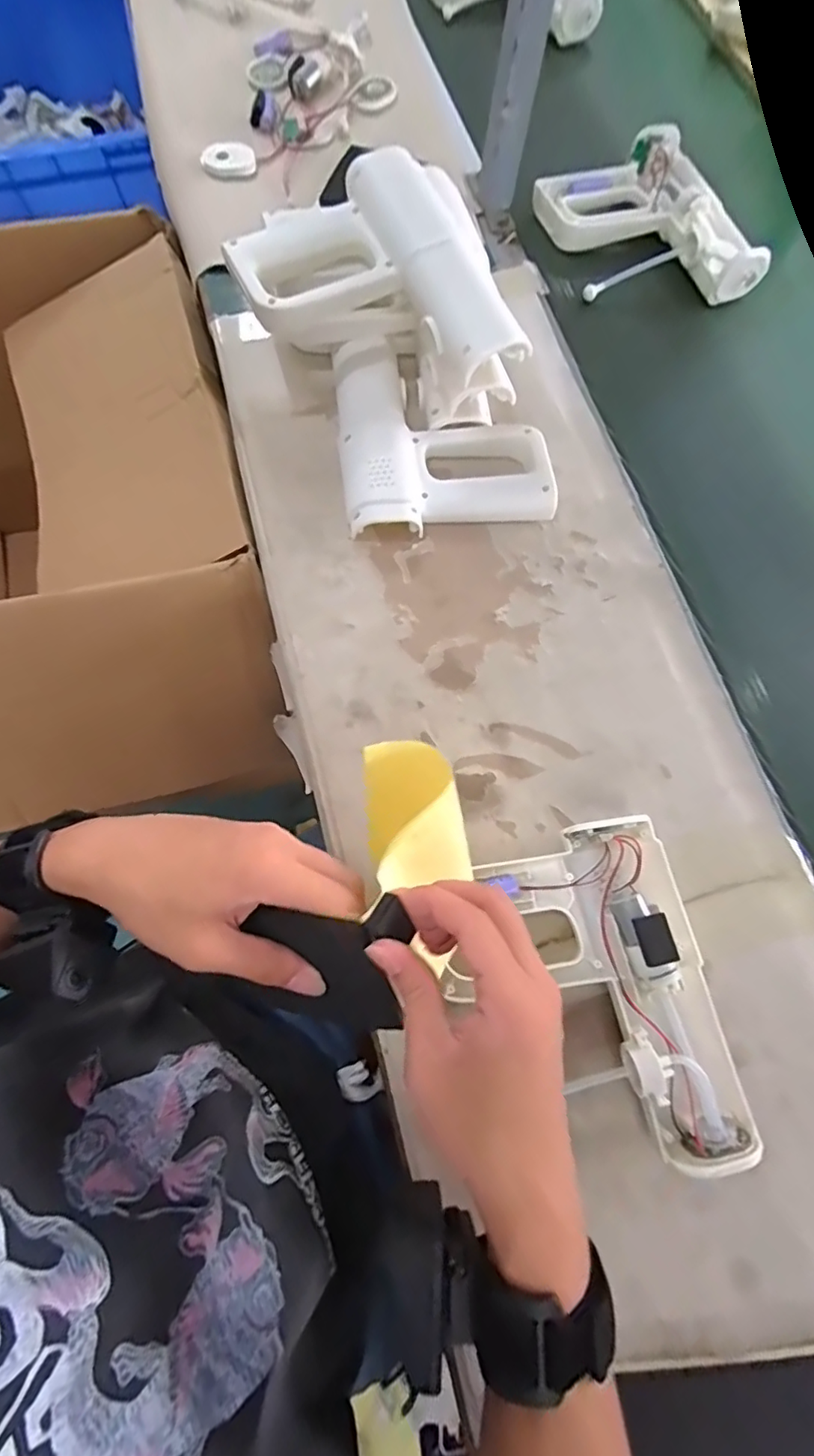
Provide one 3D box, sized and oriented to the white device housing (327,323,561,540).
[{"bbox_3d":[0.029,-0.272,0.515,0.177,0.035,0.192,-6,73,-4],"label":"white device housing"}]

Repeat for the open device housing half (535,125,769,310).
[{"bbox_3d":[0.254,-0.535,0.608,0.173,0.051,0.212,-20,74,-8],"label":"open device housing half"}]

